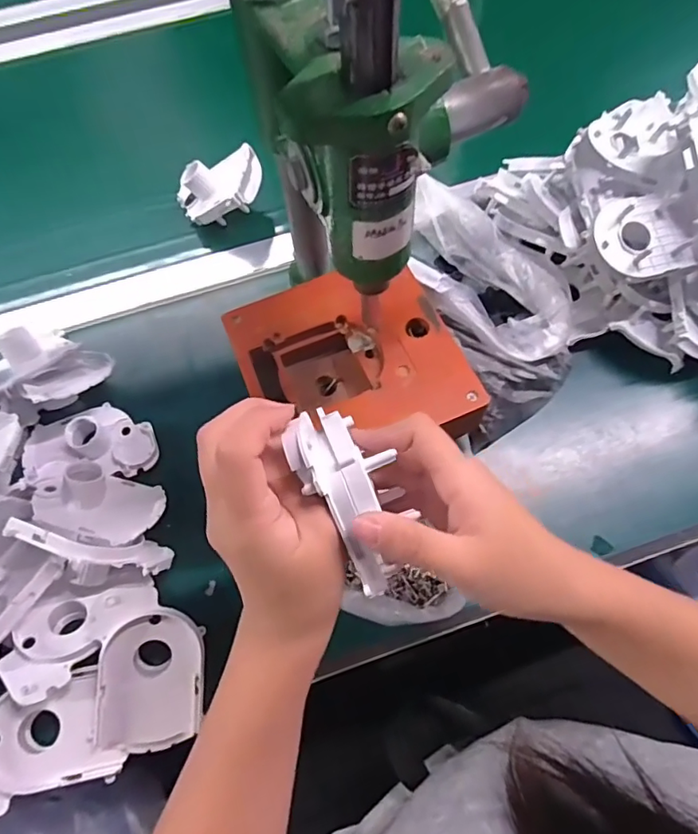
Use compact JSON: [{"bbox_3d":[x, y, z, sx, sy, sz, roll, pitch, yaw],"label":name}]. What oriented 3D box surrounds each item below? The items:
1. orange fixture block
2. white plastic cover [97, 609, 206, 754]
[{"bbox_3d":[0.003,-0.034,0.394,0.157,0.041,0.144,-18,66,-5],"label":"orange fixture block"},{"bbox_3d":[-0.128,0.172,0.344,0.064,0.013,0.086,2,84,-8],"label":"white plastic cover"}]

